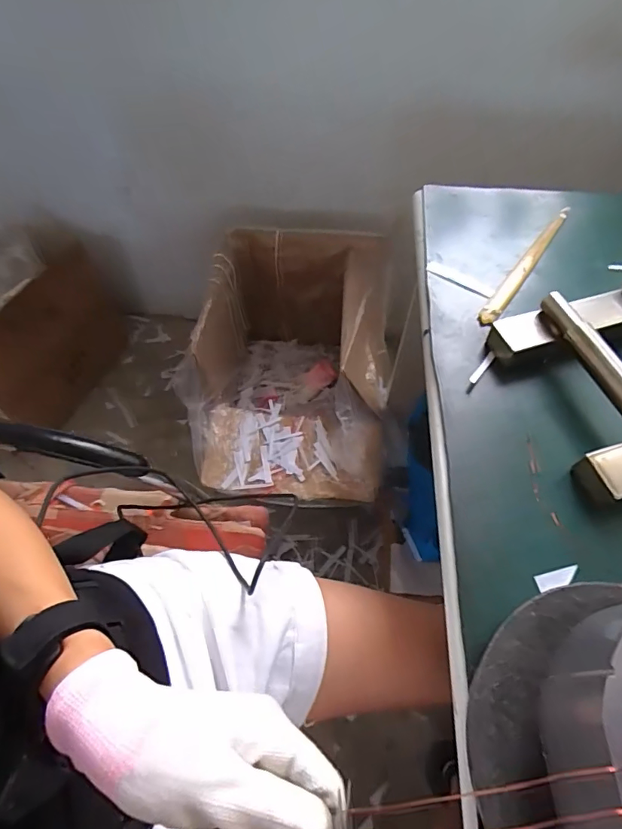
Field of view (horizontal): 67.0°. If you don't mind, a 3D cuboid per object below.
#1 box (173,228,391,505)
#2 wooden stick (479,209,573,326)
[{"bbox_3d":[-0.047,-0.083,1.009,0.369,0.332,0.532,8,59,5],"label":"box"},{"bbox_3d":[0.229,-0.162,0.500,0.017,0.009,0.204,32,64,18],"label":"wooden stick"}]

